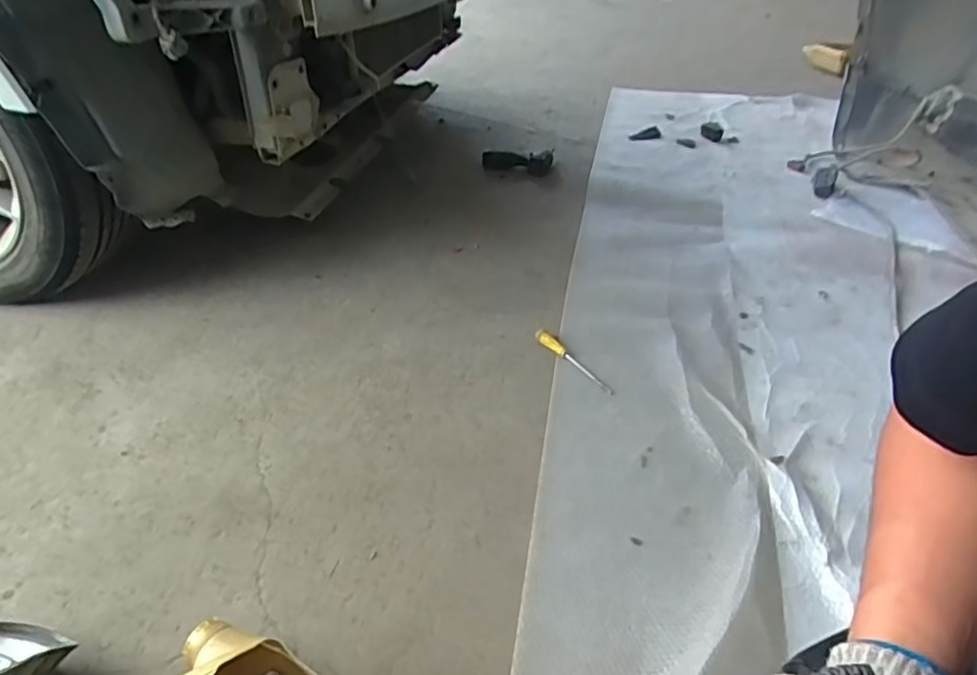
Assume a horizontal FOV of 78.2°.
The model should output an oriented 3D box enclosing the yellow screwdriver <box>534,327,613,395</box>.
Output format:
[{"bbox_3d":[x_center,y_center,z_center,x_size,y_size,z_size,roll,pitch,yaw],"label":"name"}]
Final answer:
[{"bbox_3d":[0.154,0.040,1.115,0.028,0.026,0.195,-24,44,-28],"label":"yellow screwdriver"}]

